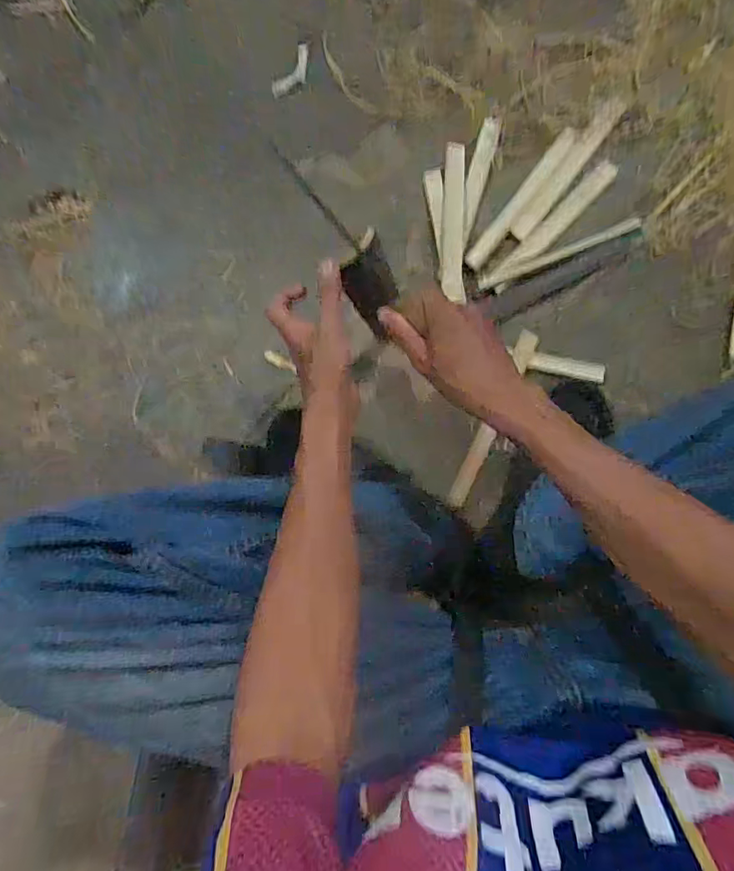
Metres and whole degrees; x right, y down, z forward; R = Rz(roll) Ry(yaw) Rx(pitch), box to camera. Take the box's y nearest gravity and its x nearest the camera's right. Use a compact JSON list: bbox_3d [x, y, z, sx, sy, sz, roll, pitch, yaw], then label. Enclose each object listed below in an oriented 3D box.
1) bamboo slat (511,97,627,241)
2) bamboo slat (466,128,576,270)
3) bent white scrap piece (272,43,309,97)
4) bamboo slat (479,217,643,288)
[{"bbox_3d":[0.262,-0.350,0.663,0.029,0.004,0.215,38,92,4],"label":"bamboo slat"},{"bbox_3d":[0.202,-0.312,0.668,0.023,0.008,0.220,37,92,4],"label":"bamboo slat"},{"bbox_3d":[-0.098,-0.495,0.694,0.033,0.005,0.081,34,92,4],"label":"bent white scrap piece"},{"bbox_3d":[0.247,-0.235,0.656,0.212,0.007,0.015,-21,88,4],"label":"bamboo slat"}]

